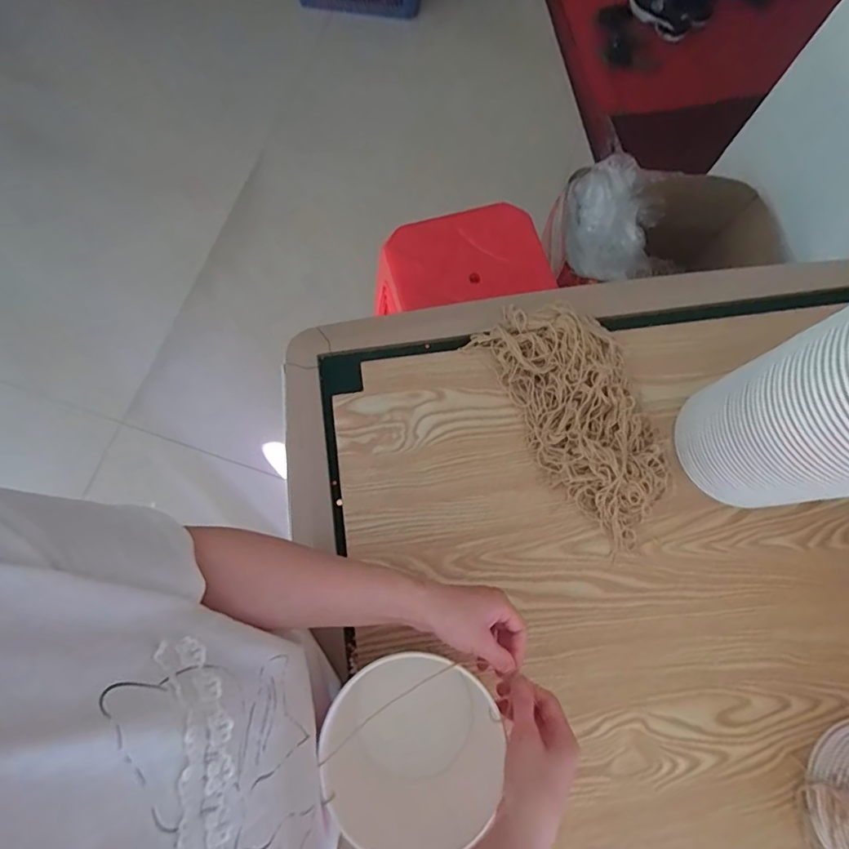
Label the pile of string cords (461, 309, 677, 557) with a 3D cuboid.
[{"bbox_3d":[0.199,-0.017,0.618,0.153,0.067,0.319,-29,78,-8],"label":"pile of string cords"}]

